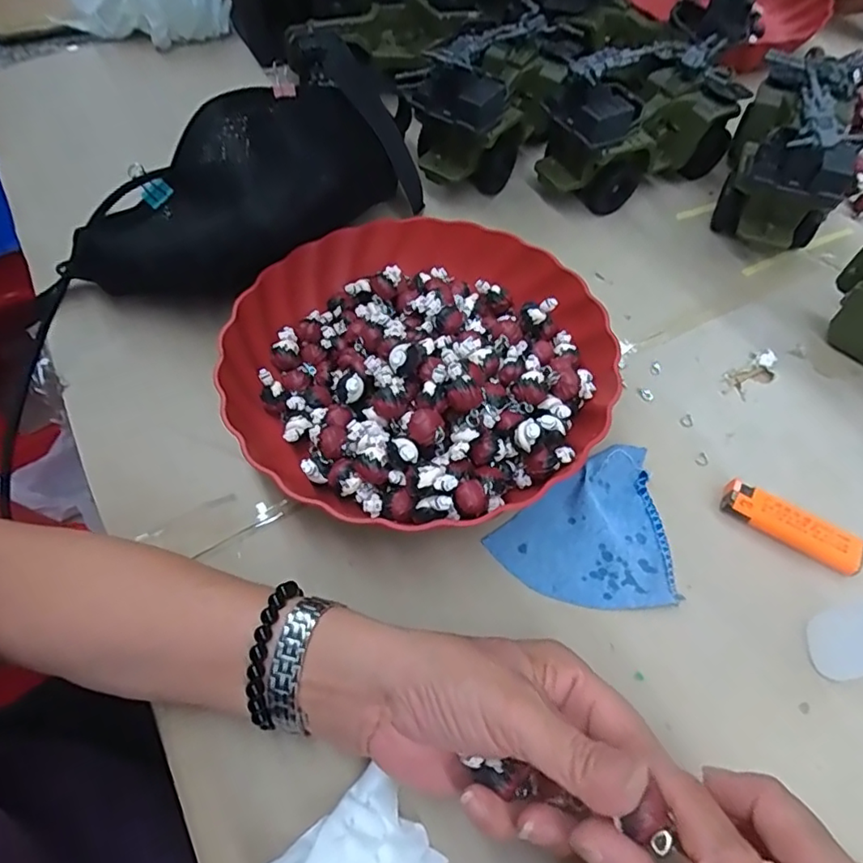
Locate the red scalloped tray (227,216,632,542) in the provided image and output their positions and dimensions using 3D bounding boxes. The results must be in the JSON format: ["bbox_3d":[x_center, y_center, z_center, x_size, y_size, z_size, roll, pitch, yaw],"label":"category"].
[{"bbox_3d":[-0.008,-0.047,0.375,0.240,0.066,0.239,-21,62,-13],"label":"red scalloped tray"}]

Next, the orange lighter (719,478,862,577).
[{"bbox_3d":[0.219,0.058,0.352,0.082,0.016,0.023,28,63,15],"label":"orange lighter"}]

